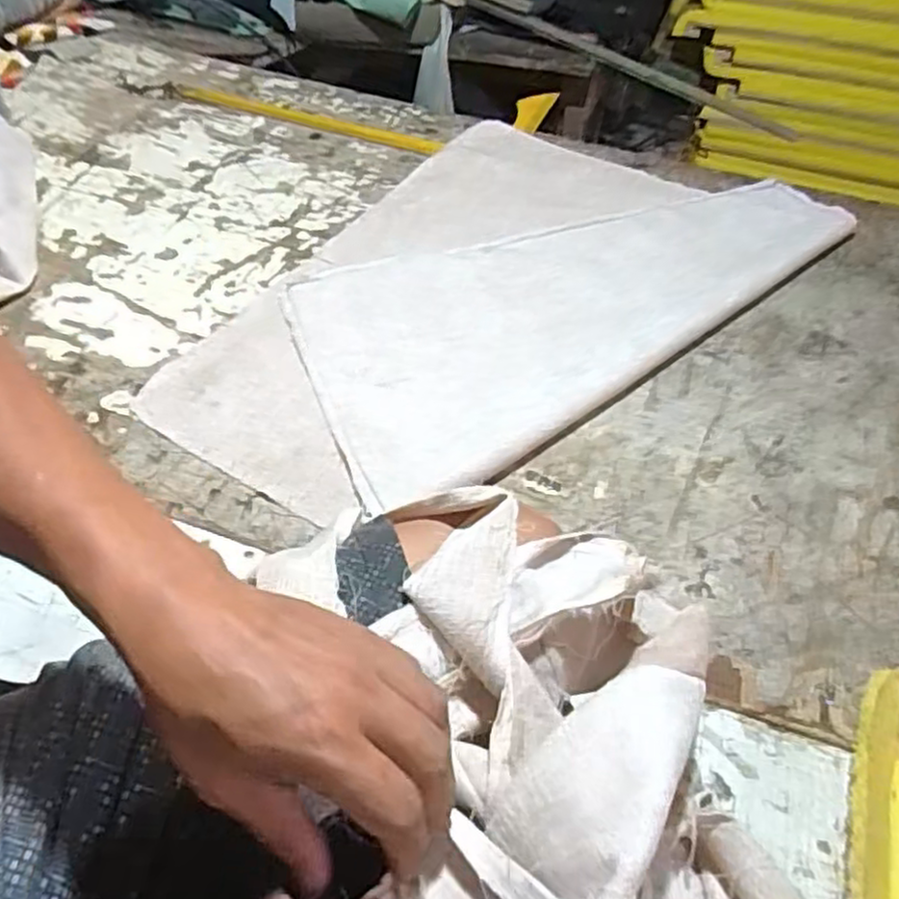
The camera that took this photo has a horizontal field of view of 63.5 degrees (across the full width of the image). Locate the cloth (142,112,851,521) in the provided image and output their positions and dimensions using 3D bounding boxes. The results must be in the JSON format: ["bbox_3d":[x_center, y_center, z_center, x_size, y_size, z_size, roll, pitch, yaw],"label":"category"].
[{"bbox_3d":[0.049,-0.219,0.876,0.819,0.026,0.483,-34,60,-25],"label":"cloth"}]

